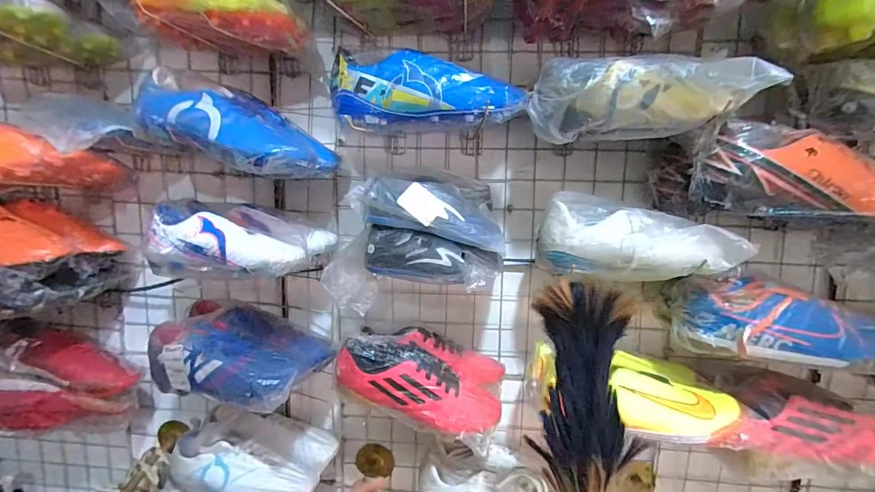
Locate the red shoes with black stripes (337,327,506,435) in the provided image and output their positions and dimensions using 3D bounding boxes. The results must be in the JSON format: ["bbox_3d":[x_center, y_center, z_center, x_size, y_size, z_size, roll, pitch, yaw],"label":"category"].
[{"bbox_3d":[-0.020,0.196,0.623,0.235,0.109,0.125,3,9,5],"label":"red shoes with black stripes"}]

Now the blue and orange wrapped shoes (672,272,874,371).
[{"bbox_3d":[0.474,0.097,0.534,0.275,0.092,0.086,5,9,15],"label":"blue and orange wrapped shoes"}]

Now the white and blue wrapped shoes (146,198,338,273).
[{"bbox_3d":[-0.295,-0.018,0.608,0.234,0.080,0.139,5,9,16],"label":"white and blue wrapped shoes"}]

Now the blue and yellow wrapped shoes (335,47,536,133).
[{"bbox_3d":[-0.013,-0.209,0.545,0.254,0.092,0.065,4,9,14],"label":"blue and yellow wrapped shoes"}]

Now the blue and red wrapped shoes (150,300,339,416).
[{"bbox_3d":[-0.307,0.160,0.617,0.243,0.094,0.149,5,9,16],"label":"blue and red wrapped shoes"}]

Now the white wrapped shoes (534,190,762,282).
[{"bbox_3d":[0.266,-0.012,0.551,0.242,0.103,0.082,4,9,13],"label":"white wrapped shoes"}]

